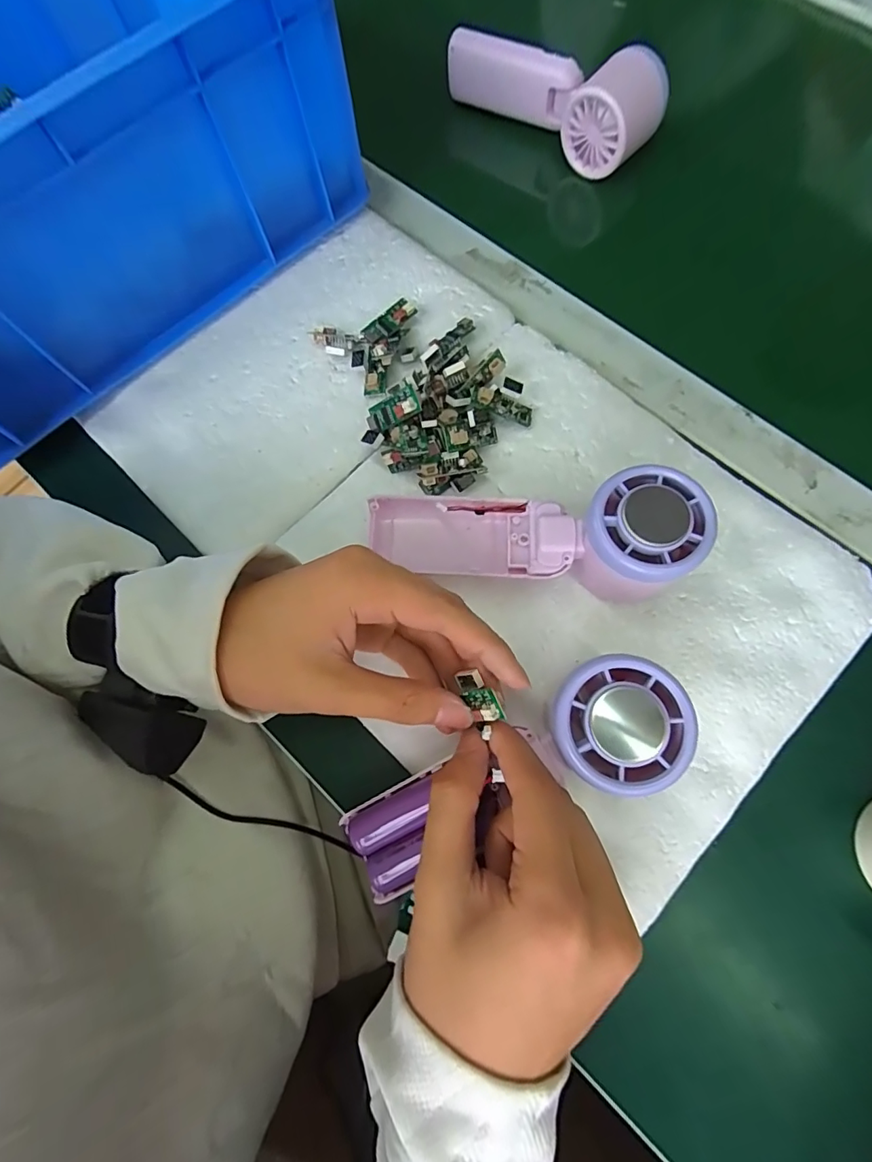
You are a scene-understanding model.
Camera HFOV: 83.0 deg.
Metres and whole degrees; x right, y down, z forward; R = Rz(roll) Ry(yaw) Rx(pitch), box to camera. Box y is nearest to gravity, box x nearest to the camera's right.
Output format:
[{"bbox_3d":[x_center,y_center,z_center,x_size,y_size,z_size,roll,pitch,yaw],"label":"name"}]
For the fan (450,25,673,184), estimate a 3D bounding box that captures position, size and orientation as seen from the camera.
[{"bbox_3d":[0.086,-0.370,0.373,0.165,0.048,0.055,32,78,11],"label":"fan"}]

